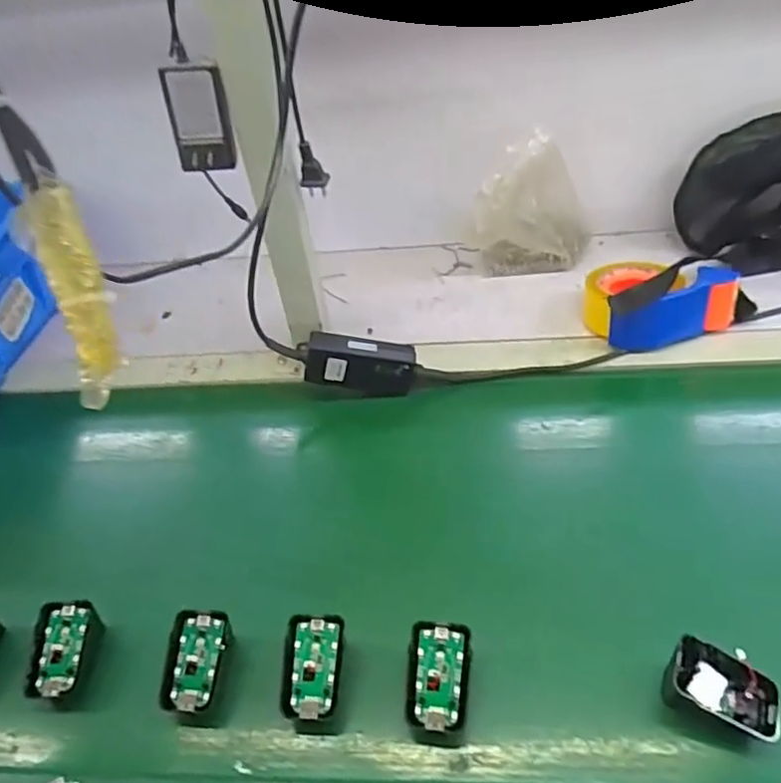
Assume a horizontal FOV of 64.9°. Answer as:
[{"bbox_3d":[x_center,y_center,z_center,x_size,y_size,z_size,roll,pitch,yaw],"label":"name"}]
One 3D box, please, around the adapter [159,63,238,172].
[{"bbox_3d":[-0.157,-0.226,0.508,0.049,0.078,0.025,-16,44,-10],"label":"adapter"}]

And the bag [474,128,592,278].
[{"bbox_3d":[0.181,-0.226,0.773,0.143,0.159,0.070,3,44,10],"label":"bag"}]

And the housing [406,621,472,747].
[{"bbox_3d":[0.034,0.207,0.436,0.042,0.029,0.076,5,60,8],"label":"housing"}]

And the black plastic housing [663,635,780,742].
[{"bbox_3d":[0.221,0.197,0.409,0.069,0.030,0.045,16,48,22],"label":"black plastic housing"}]

